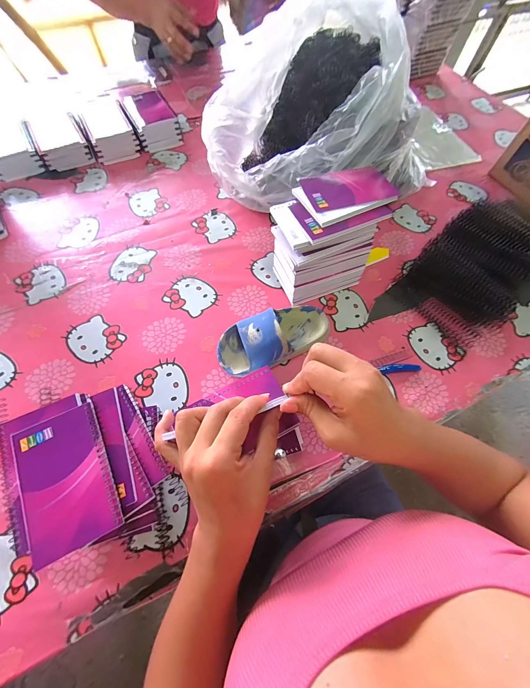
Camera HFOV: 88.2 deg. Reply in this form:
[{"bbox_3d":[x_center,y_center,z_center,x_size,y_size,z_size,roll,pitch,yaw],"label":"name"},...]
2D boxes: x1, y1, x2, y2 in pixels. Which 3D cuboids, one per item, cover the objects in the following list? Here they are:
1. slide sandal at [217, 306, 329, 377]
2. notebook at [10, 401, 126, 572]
[{"bbox_3d":[0.016,-0.013,0.410,0.173,0.061,0.083,-18,67,-10],"label":"slide sandal"},{"bbox_3d":[-0.201,0.135,0.276,0.081,0.007,0.130,-24,68,-13],"label":"notebook"}]

